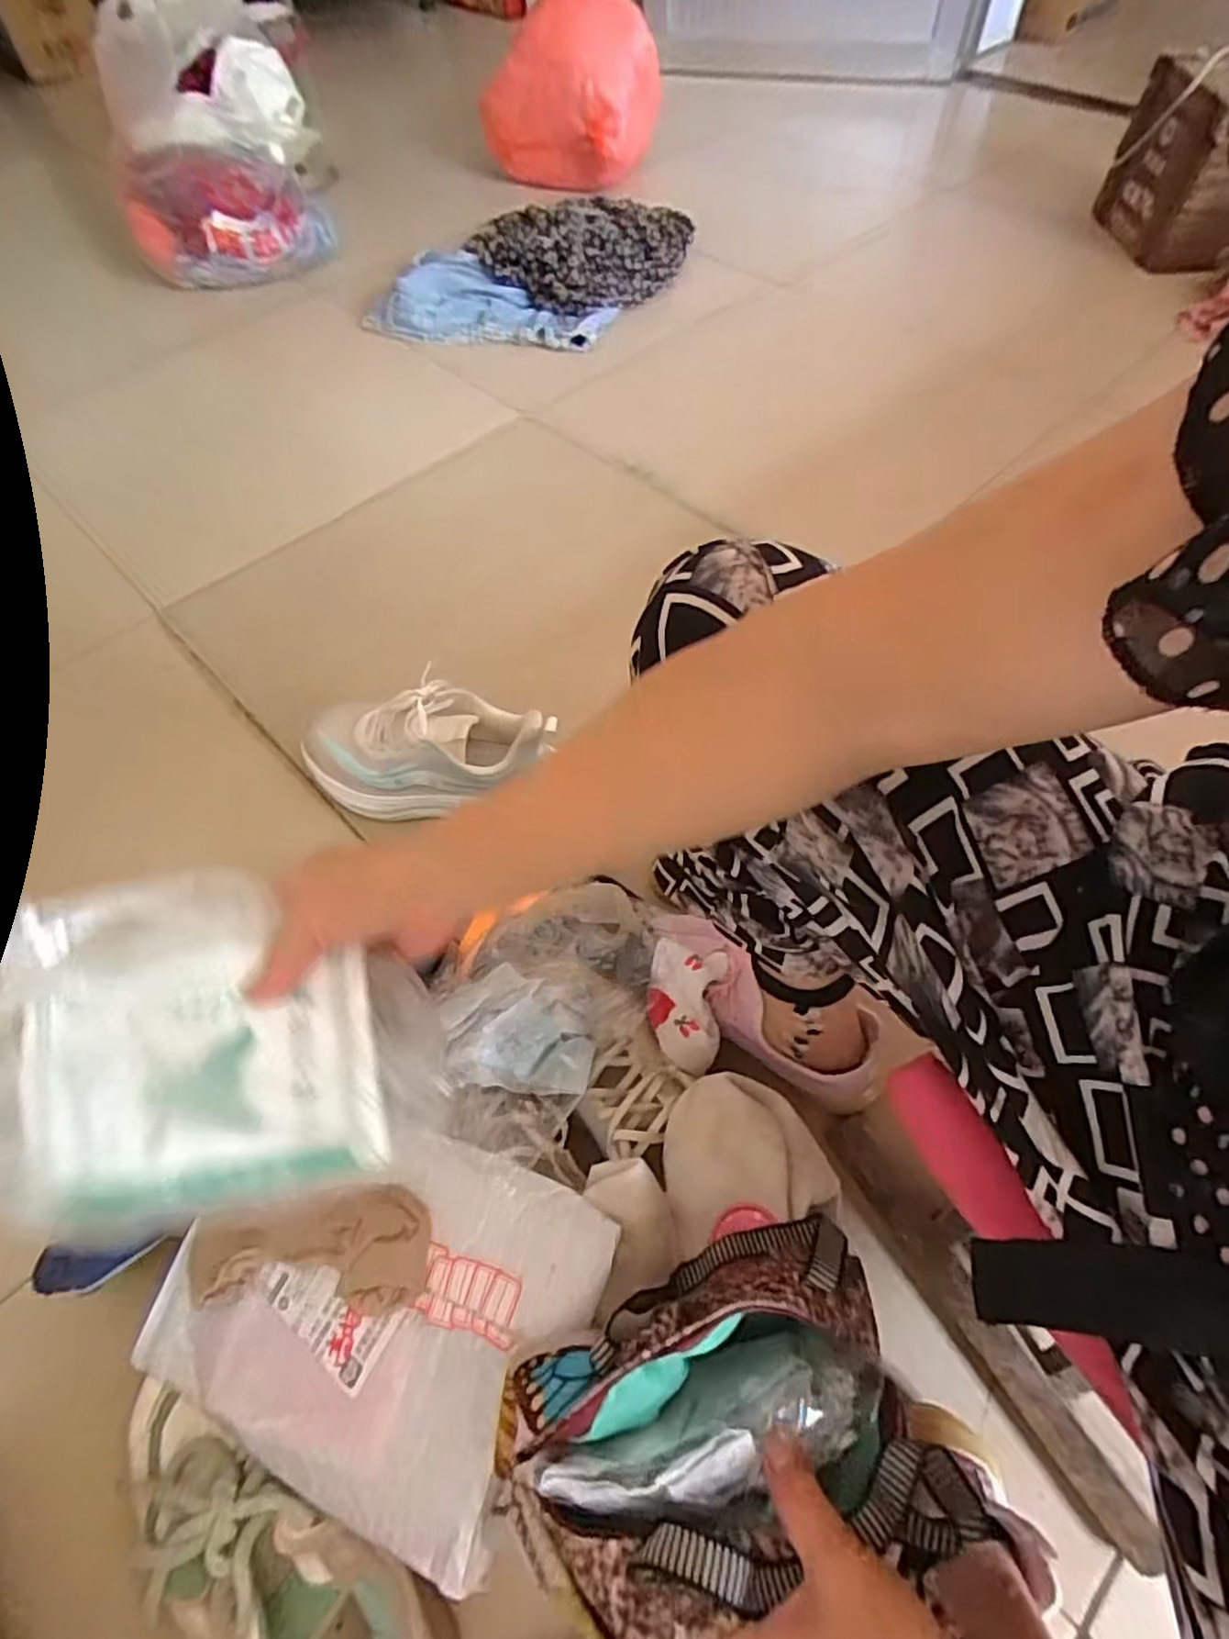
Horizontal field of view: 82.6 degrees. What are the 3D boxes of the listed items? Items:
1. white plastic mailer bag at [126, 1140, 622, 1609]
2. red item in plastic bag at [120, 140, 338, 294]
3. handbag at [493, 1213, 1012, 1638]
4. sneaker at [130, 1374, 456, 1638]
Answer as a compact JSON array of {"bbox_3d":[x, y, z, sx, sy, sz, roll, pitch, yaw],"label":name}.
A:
[{"bbox_3d":[-0.150,0.278,0.409,0.276,0.021,0.180,9,67,23],"label":"white plastic mailer bag"},{"bbox_3d":[-0.684,-1.087,1.235,0.331,0.176,0.149,-27,65,-11],"label":"red item in plastic bag"},{"bbox_3d":[0.045,0.276,0.318,0.191,0.089,0.121,-15,63,-5],"label":"handbag"},{"bbox_3d":[-0.196,0.417,0.394,0.247,0.081,0.113,36,70,19],"label":"sneaker"}]

